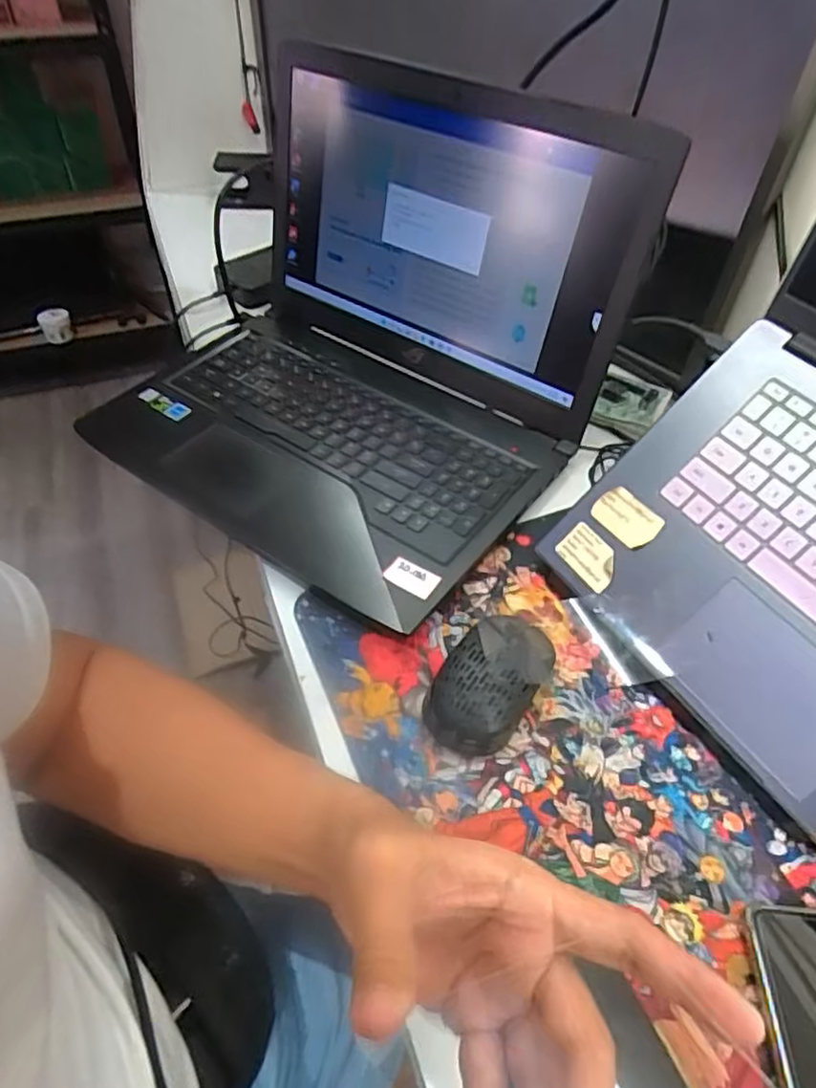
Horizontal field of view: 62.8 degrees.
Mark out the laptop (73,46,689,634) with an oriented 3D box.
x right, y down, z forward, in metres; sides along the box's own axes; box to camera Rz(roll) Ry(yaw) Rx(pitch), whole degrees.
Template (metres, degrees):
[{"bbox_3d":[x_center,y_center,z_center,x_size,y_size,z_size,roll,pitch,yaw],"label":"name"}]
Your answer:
[{"bbox_3d":[-0.046,-0.197,0.555,0.385,0.241,0.353,29,53,22],"label":"laptop"}]

